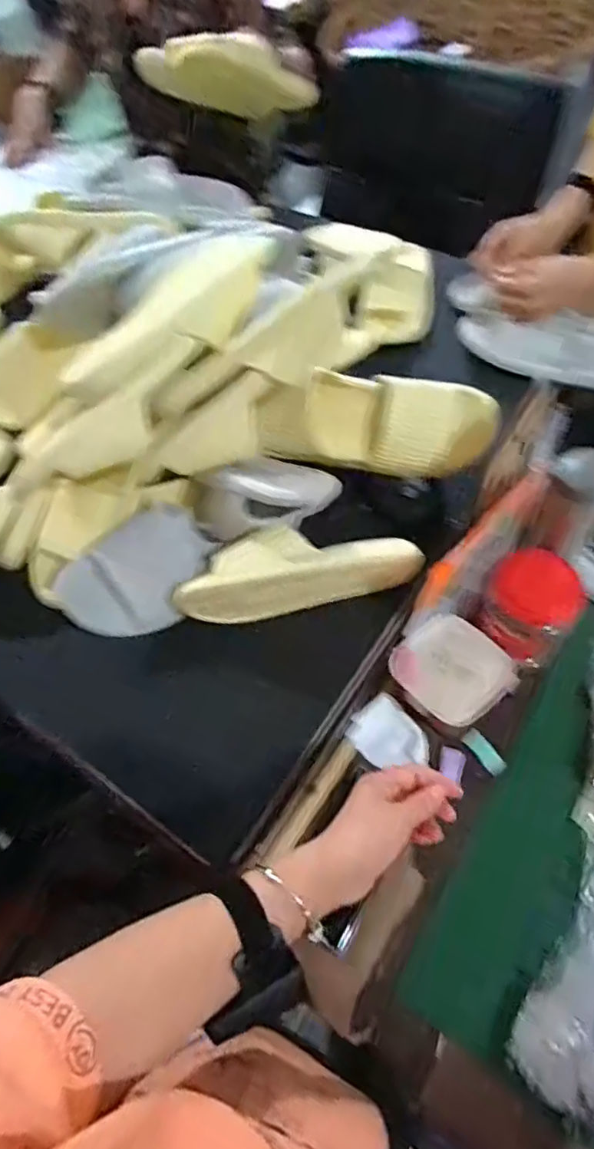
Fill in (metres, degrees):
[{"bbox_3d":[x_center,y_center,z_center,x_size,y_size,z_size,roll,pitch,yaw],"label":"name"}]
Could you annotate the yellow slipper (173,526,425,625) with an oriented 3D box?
[{"bbox_3d":[-0.001,-0.001,0.607,0.247,0.089,0.060,-13,58,-4],"label":"yellow slipper"}]

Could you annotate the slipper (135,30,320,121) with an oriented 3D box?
[{"bbox_3d":[-0.106,-0.849,0.987,0.307,0.115,0.069,-8,56,-22],"label":"slipper"}]

